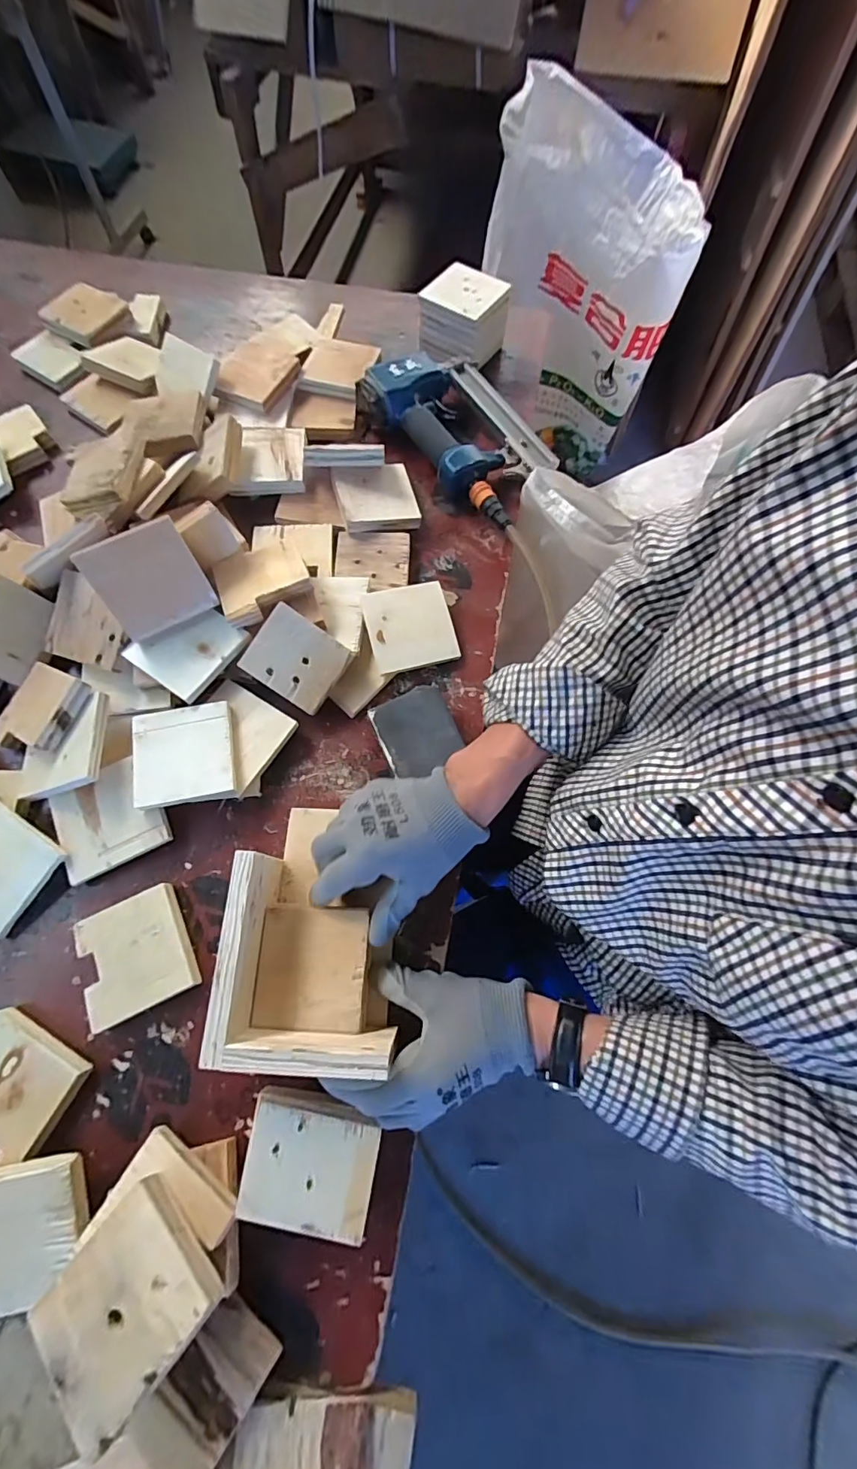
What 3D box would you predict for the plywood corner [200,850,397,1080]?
[{"bbox_3d":[-0.089,0.170,0.382,0.122,0.071,0.138,3,70,-1],"label":"plywood corner"}]

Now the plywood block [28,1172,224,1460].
[{"bbox_3d":[-0.192,0.361,0.313,0.088,0.017,0.089,33,70,26],"label":"plywood block"}]

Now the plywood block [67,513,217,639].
[{"bbox_3d":[-0.264,-0.147,0.468,0.089,0.088,0.010,-29,34,-11],"label":"plywood block"}]

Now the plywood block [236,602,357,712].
[{"bbox_3d":[-0.131,-0.075,0.492,0.089,0.008,0.076,34,90,-8],"label":"plywood block"}]

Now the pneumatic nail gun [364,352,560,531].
[{"bbox_3d":[0.053,-0.383,0.621,0.159,0.055,0.257,-37,73,-14],"label":"pneumatic nail gun"}]

